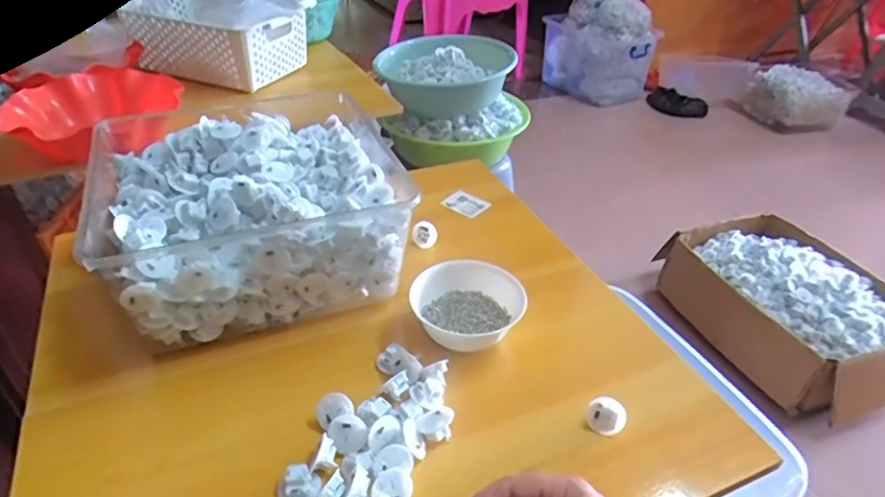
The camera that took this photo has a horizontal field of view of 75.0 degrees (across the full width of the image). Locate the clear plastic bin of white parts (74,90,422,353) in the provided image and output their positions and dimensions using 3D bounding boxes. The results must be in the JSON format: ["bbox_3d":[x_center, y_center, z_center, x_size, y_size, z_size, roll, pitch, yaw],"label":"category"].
[{"bbox_3d":[-0.220,-0.042,0.661,0.302,0.142,0.279,-12,38,-19],"label":"clear plastic bin of white parts"}]

